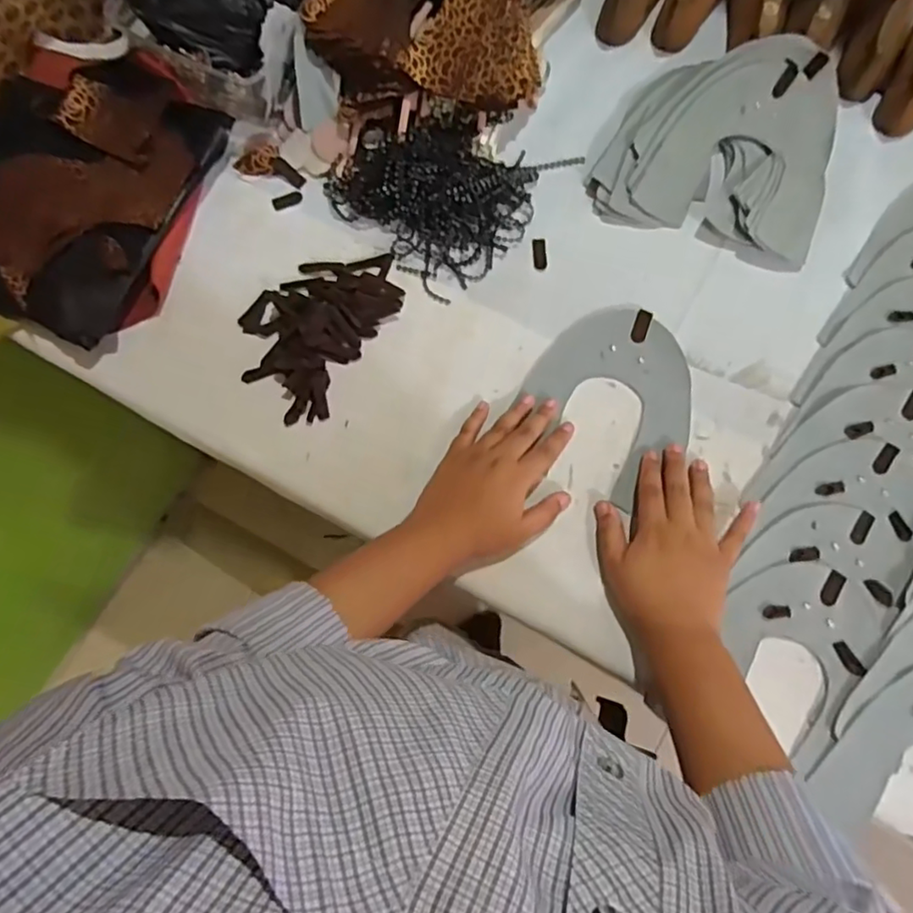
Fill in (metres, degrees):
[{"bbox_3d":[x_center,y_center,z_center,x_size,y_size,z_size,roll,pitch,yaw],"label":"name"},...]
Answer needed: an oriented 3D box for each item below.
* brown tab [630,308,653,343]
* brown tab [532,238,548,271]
[{"bbox_3d":[0.157,-0.110,0.525,0.012,0.004,0.029,19,86,6],"label":"brown tab"},{"bbox_3d":[0.074,-0.179,0.546,0.012,0.004,0.028,-3,77,1],"label":"brown tab"}]

